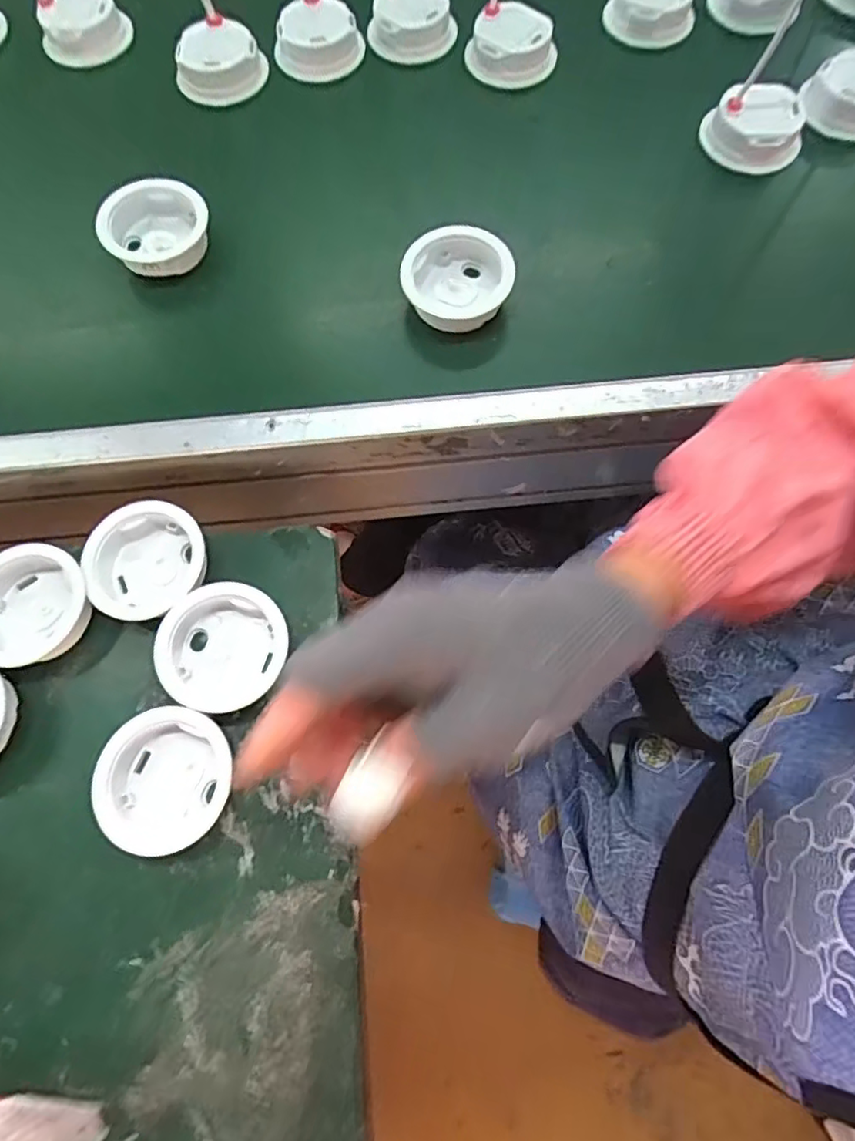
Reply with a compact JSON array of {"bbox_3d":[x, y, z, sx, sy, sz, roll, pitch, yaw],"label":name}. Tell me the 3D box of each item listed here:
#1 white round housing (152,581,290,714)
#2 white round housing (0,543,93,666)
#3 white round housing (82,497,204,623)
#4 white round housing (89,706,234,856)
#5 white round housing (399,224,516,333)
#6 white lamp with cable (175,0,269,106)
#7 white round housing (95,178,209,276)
[{"bbox_3d":[-0.119,0.044,0.351,0.067,0.024,0.071,0,70,0],"label":"white round housing"},{"bbox_3d":[-0.236,0.022,0.358,0.068,0.030,0.064,0,70,0],"label":"white round housing"},{"bbox_3d":[-0.173,-0.007,0.367,0.070,0.027,0.060,-43,76,-13],"label":"white round housing"},{"bbox_3d":[-0.143,0.113,0.330,0.066,0.024,0.072,0,70,0],"label":"white round housing"},{"bbox_3d":[0.019,-0.191,0.396,0.069,0.029,0.062,20,73,8],"label":"white round housing"},{"bbox_3d":[-0.164,-0.415,0.429,0.065,0.118,0.068,0,70,0],"label":"white lamp with cable"},{"bbox_3d":[-0.190,-0.239,0.423,0.070,0.031,0.070,0,70,0],"label":"white round housing"}]

